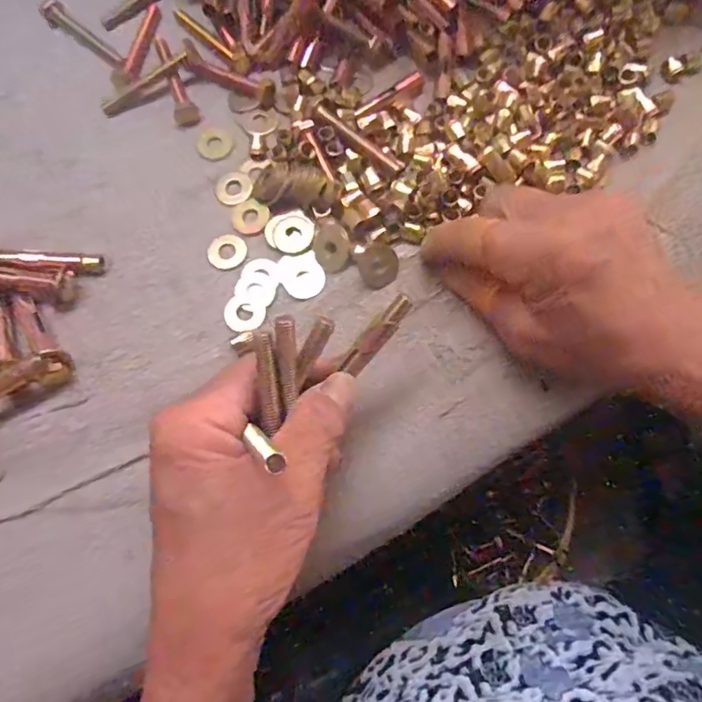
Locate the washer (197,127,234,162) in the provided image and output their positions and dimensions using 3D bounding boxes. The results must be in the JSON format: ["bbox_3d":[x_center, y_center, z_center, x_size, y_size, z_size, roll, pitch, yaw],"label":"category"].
[{"bbox_3d":[-0.076,-0.116,0.300,0.019,0.004,0.022,-22,74,-4],"label":"washer"}]

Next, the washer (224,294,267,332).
[{"bbox_3d":[-0.054,-0.020,0.268,0.022,0.004,0.019,24,76,9],"label":"washer"}]

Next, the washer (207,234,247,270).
[{"bbox_3d":[-0.065,-0.052,0.281,0.020,0.004,0.020,-1,73,2],"label":"washer"}]

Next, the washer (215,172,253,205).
[{"bbox_3d":[-0.064,-0.089,0.292,0.019,0.004,0.020,-1,73,2],"label":"washer"}]

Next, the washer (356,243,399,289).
[{"bbox_3d":[0.014,-0.043,0.270,0.020,0.004,0.021,-20,97,-5],"label":"washer"}]

